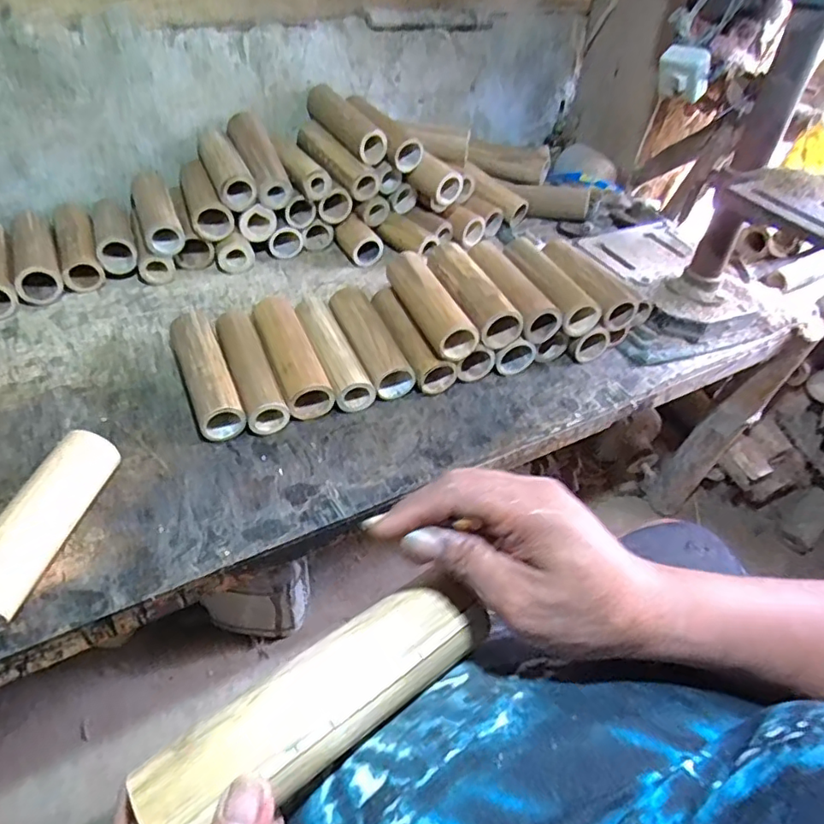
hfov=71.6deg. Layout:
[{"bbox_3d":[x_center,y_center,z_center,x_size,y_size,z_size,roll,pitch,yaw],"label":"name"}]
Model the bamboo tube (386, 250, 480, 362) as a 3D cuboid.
[{"bbox_3d":[0.020,-0.136,0.731,0.053,0.059,0.168,-16,50,-21],"label":"bamboo tube"}]

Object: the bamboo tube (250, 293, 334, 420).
[{"bbox_3d":[-0.153,-0.069,0.712,0.058,0.059,0.179,-16,50,-20],"label":"bamboo tube"}]

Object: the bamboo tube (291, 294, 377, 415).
[{"bbox_3d":[-0.105,-0.075,0.730,0.047,0.050,0.177,-18,51,-22],"label":"bamboo tube"}]

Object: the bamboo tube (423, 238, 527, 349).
[{"bbox_3d":[0.074,-0.160,0.754,0.058,0.048,0.174,-16,50,-20],"label":"bamboo tube"}]

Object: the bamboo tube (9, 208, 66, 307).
[{"bbox_3d":[-0.531,-0.218,0.805,0.061,0.047,0.172,-21,52,-24],"label":"bamboo tube"}]

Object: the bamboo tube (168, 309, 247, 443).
[{"bbox_3d":[-0.245,-0.045,0.677,0.052,0.054,0.181,-18,51,-22],"label":"bamboo tube"}]

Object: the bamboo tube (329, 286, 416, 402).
[{"bbox_3d":[-0.059,-0.094,0.752,0.052,0.058,0.180,-15,50,-20],"label":"bamboo tube"}]

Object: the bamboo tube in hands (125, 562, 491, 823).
[{"bbox_3d":[-0.042,0.147,0.285,0.167,0.057,0.045,-23,53,-29],"label":"bamboo tube in hands"}]

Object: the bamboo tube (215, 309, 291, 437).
[{"bbox_3d":[-0.199,-0.052,0.692,0.044,0.051,0.182,-17,51,-21],"label":"bamboo tube"}]

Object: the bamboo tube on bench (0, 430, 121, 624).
[{"bbox_3d":[-0.338,0.102,0.525,0.049,0.056,0.180,10,46,3],"label":"bamboo tube on bench"}]

